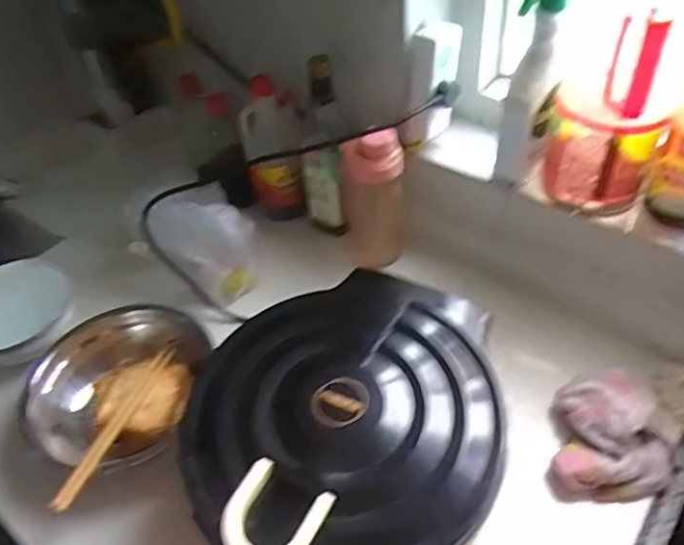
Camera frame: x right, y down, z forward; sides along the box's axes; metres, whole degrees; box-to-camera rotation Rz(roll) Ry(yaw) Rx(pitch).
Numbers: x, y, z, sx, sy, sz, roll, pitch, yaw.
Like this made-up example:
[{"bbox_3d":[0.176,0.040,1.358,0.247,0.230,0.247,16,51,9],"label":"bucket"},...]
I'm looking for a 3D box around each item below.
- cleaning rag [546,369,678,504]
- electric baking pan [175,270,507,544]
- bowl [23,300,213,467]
[{"bbox_3d":[0.275,0.165,0.608,0.127,0.061,0.125,-8,46,-2],"label":"cleaning rag"},{"bbox_3d":[0.015,0.147,0.579,0.294,0.122,0.335,17,51,20],"label":"electric baking pan"},{"bbox_3d":[-0.273,0.130,0.690,0.198,0.073,0.206,-3,47,3],"label":"bowl"}]

